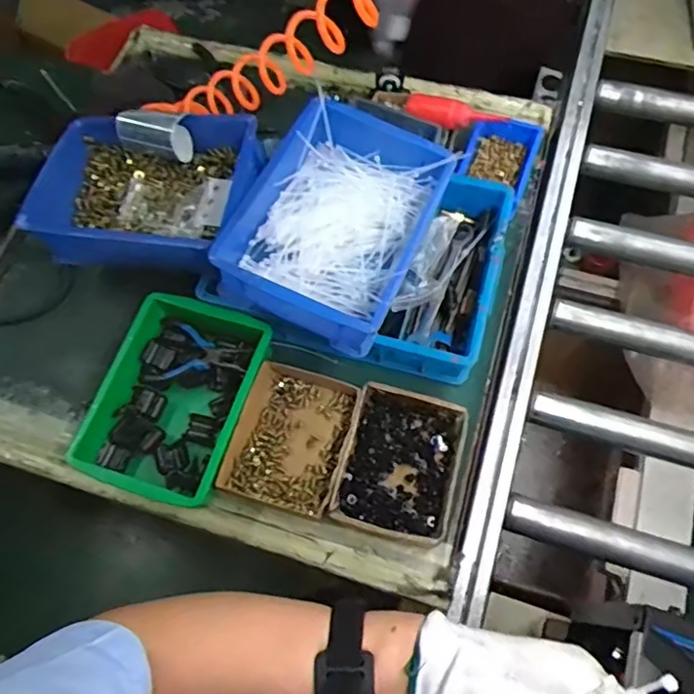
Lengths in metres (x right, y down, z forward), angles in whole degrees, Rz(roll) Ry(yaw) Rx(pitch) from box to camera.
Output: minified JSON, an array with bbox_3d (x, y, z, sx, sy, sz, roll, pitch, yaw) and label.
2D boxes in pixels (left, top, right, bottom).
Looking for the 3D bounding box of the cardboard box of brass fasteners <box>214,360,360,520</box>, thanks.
[{"bbox_3d":[-0.070,0.114,0.737,0.141,0.031,0.176,14,69,9],"label":"cardboard box of brass fasteners"}]

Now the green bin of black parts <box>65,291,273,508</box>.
[{"bbox_3d":[-0.219,0.070,0.749,0.185,0.072,0.249,16,69,10],"label":"green bin of black parts"}]

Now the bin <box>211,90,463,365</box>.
[{"bbox_3d":[0.000,-0.169,0.729,0.212,0.096,0.321,24,71,12],"label":"bin"}]

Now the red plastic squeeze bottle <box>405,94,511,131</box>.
[{"bbox_3d":[0.166,-0.354,0.867,0.150,0.032,0.036,15,69,9],"label":"red plastic squeeze bottle"}]

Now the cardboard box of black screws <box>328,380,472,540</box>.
[{"bbox_3d":[0.069,0.145,0.722,0.142,0.041,0.179,12,69,8],"label":"cardboard box of black screws"}]

